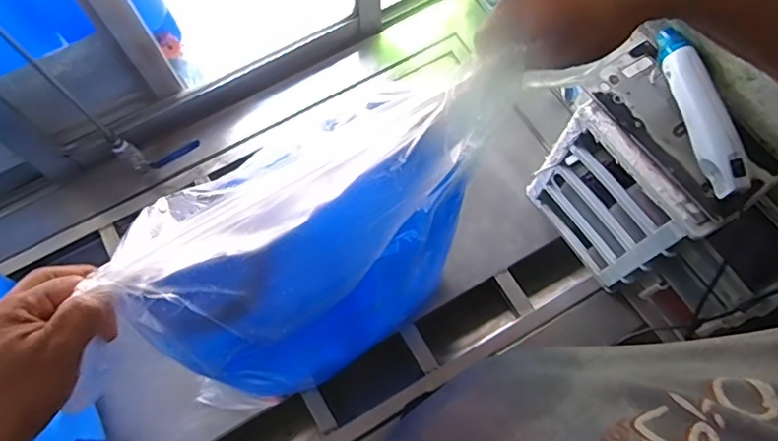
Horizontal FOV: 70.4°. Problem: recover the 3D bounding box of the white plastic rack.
[{"bbox_3d":[0.313,-0.025,0.803,0.048,0.258,0.221,-34,72,-11],"label":"white plastic rack"}]

